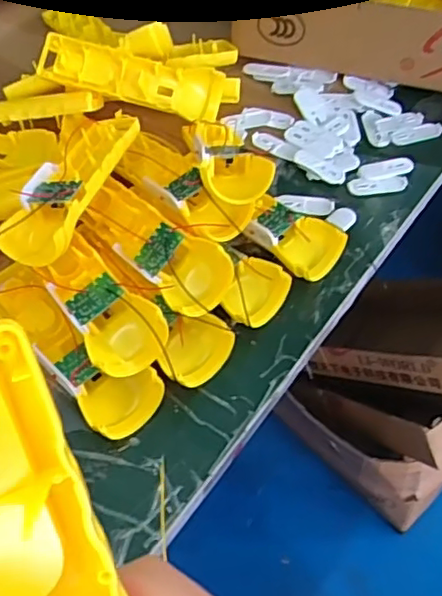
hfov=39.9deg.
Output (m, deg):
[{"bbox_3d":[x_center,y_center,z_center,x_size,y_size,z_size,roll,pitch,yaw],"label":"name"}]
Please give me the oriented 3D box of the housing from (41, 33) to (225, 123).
[{"bbox_3d":[-0.080,-0.200,0.552,0.163,0.043,0.031,13,13,-2],"label":"housing"}]

